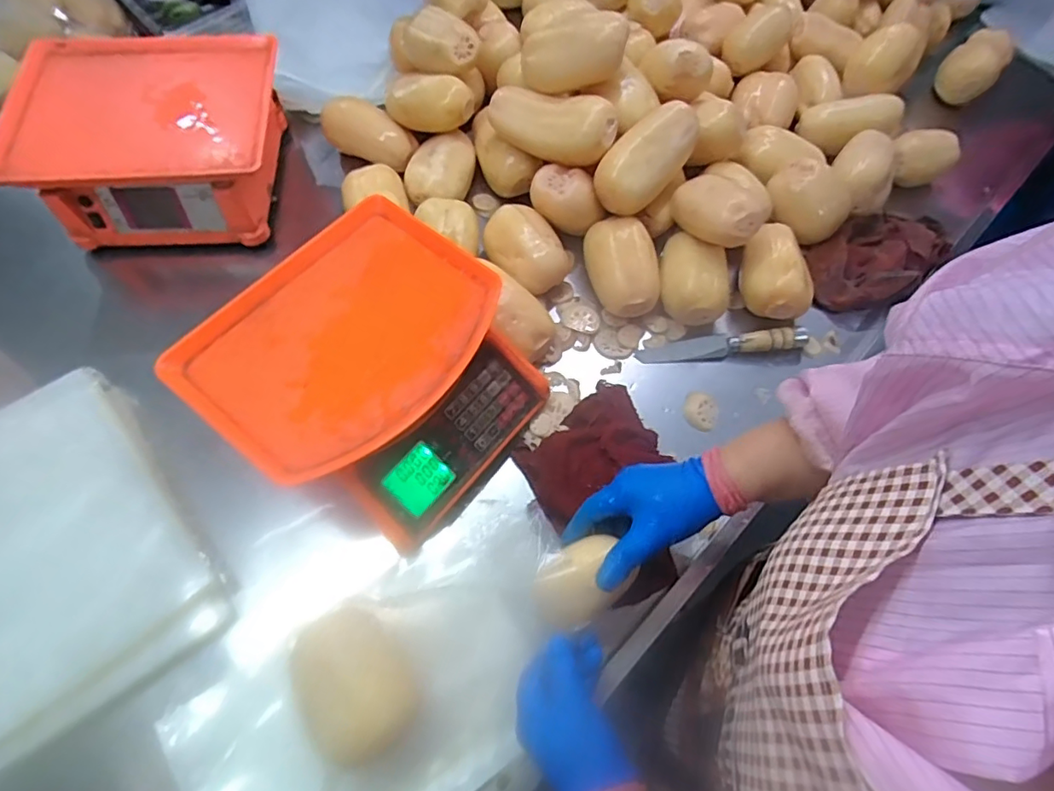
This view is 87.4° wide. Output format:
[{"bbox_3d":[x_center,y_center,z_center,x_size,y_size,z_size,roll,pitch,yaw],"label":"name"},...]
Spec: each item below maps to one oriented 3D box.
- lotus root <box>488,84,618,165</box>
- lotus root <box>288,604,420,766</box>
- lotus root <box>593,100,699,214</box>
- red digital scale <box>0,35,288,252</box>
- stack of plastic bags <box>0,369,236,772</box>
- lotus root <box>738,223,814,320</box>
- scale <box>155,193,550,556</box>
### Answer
[{"bbox_3d":[0.029,-0.340,0.682,0.164,0.066,0.068,27,67,10],"label":"lotus root"},{"bbox_3d":[-0.144,0.239,0.466,0.077,0.079,0.113,-31,70,-15],"label":"lotus root"},{"bbox_3d":[0.148,-0.288,0.678,0.074,0.089,0.135,39,70,15],"label":"lotus root"},{"bbox_3d":[-0.463,-0.320,0.698,0.290,0.121,0.229,-5,65,-4],"label":"red digital scale"},{"bbox_3d":[-0.456,0.142,0.534,0.212,0.033,0.326,-36,71,-17],"label":"stack of plastic bags"},{"bbox_3d":[0.308,-0.155,0.685,0.083,0.056,0.131,-2,65,-3],"label":"lotus root"},{"bbox_3d":[-0.153,-0.022,0.585,0.280,0.128,0.284,35,69,13],"label":"scale"}]

